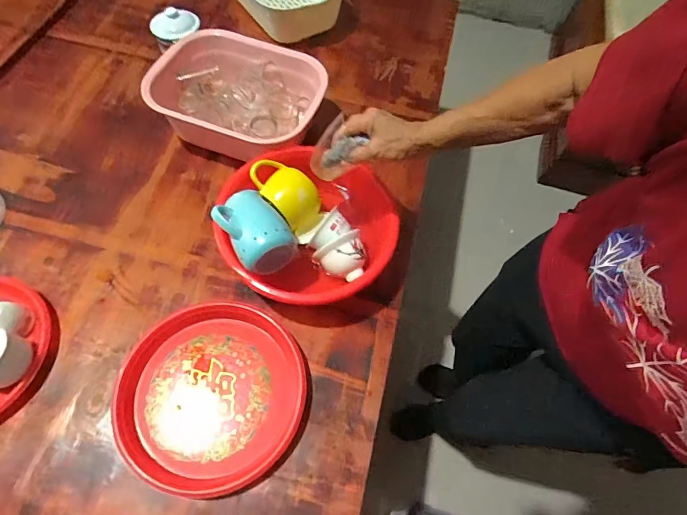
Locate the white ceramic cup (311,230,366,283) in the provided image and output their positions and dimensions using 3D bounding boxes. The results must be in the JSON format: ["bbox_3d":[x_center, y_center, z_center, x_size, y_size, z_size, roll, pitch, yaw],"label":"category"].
[{"bbox_3d":[0.002,0.006,0.662,0.078,0.075,0.063,-28,67,-17],"label":"white ceramic cup"}]

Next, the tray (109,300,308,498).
[{"bbox_3d":[-0.185,0.188,0.588,0.248,0.023,0.246,2,62,-3],"label":"tray"}]

